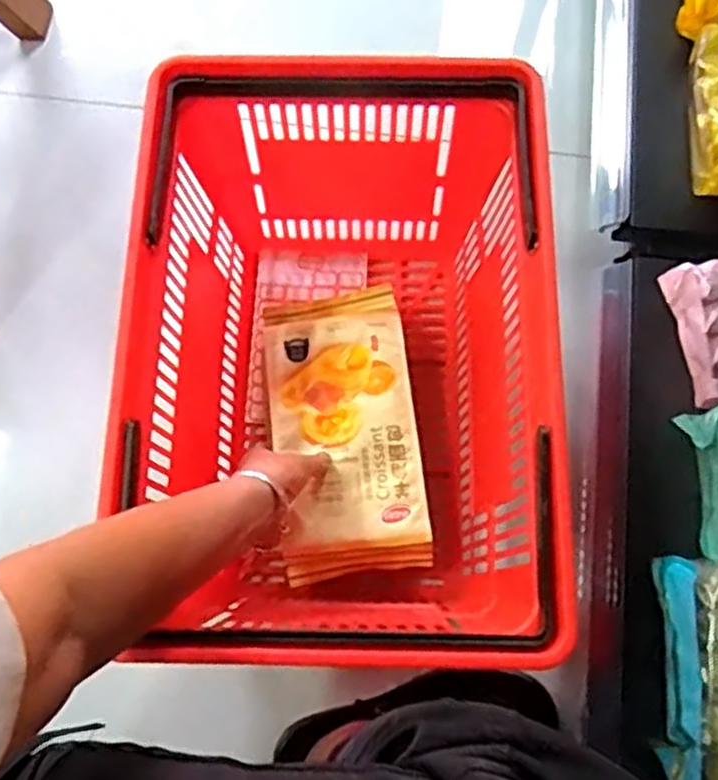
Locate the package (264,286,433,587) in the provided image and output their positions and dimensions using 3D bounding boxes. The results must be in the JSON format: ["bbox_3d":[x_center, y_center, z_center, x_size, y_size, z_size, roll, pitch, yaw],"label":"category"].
[{"bbox_3d":[-0.014,0.036,0.747,0.137,0.048,0.280,-8,74,-2],"label":"package"}]

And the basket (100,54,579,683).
[{"bbox_3d":[-0.013,0.000,0.692,0.318,0.267,0.498,1,74,0],"label":"basket"}]

